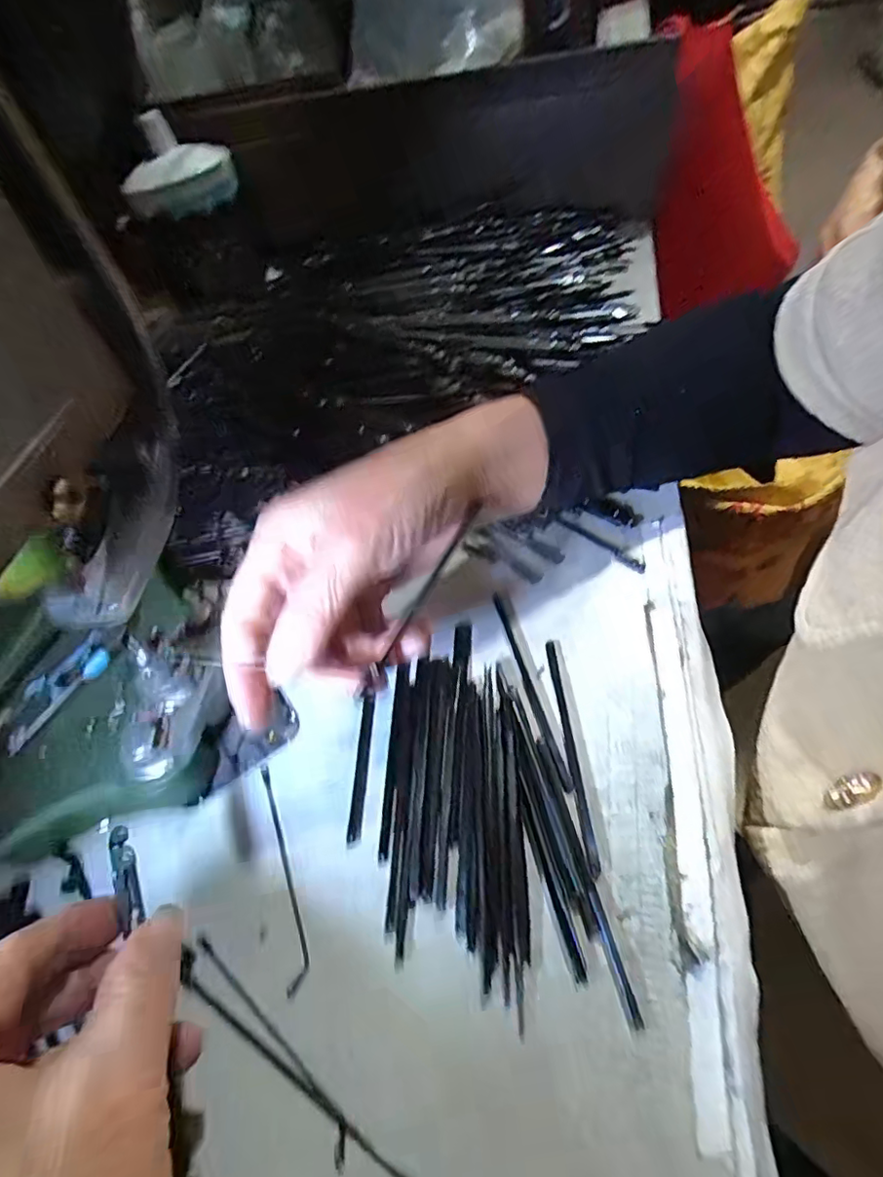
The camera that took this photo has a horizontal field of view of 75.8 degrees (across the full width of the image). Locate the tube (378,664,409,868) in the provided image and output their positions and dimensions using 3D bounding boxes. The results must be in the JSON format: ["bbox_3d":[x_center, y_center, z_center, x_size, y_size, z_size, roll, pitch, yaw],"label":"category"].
[{"bbox_3d":[-0.021,0.073,0.245,0.006,0.005,0.080,-1,54,10],"label":"tube"}]

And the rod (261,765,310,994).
[{"bbox_3d":[-0.063,0.113,0.230,0.009,0.006,0.086,-19,53,-4],"label":"rod"}]

